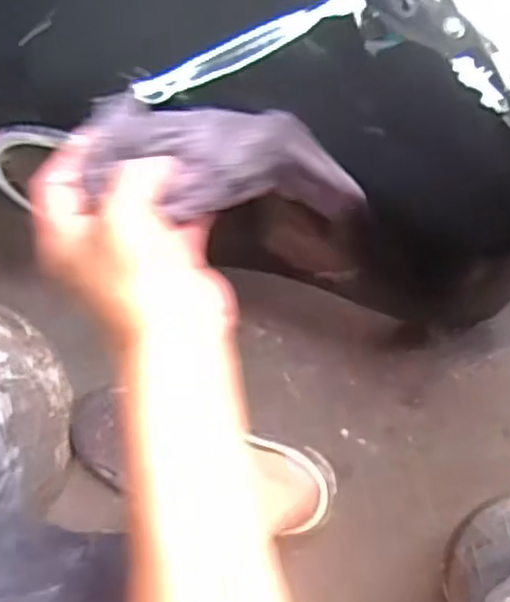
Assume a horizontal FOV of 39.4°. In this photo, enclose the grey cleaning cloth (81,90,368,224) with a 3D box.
[{"bbox_3d":[-0.005,-0.086,0.461,0.071,0.200,0.071,8,93,43],"label":"grey cleaning cloth"}]

